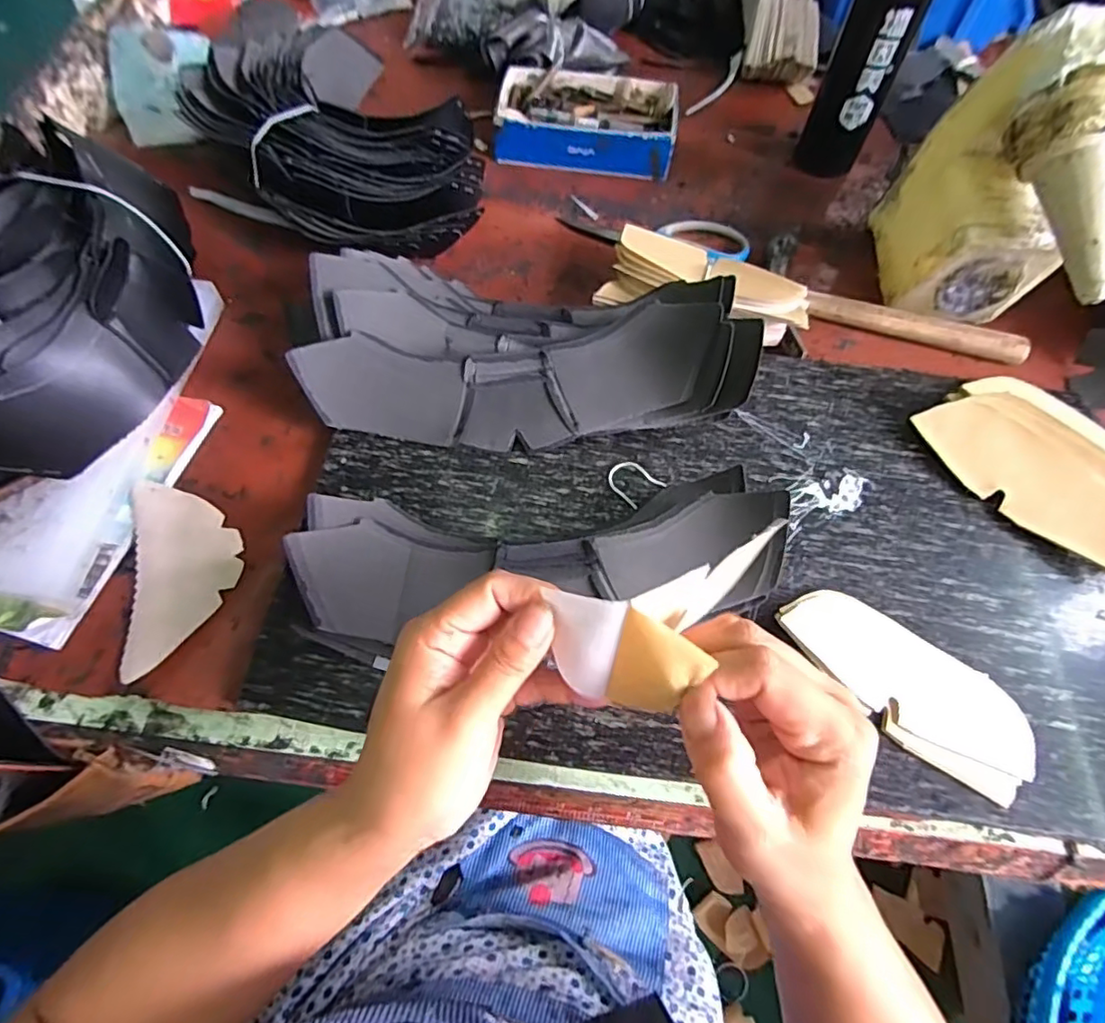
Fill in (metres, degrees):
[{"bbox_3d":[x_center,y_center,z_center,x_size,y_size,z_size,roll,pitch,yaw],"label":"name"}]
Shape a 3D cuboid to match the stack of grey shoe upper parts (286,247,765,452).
[{"bbox_3d":[-0.016,-0.125,0.469,0.333,0.089,0.146,7,64,3],"label":"stack of grey shoe upper parts"}]

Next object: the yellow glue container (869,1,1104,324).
[{"bbox_3d":[0.372,-0.245,0.478,0.101,0.202,0.185,1,64,-1],"label":"yellow glue container"}]

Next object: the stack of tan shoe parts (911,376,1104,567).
[{"bbox_3d":[0.387,-0.039,0.468,0.172,0.037,0.101,42,70,18],"label":"stack of tan shoe parts"}]

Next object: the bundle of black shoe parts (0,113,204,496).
[{"bbox_3d":[-0.396,-0.154,0.437,0.238,0.101,0.233,1,64,-2],"label":"bundle of black shoe parts"}]

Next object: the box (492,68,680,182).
[{"bbox_3d":[0.037,-0.418,0.646,0.189,0.051,0.119,8,64,3],"label":"box"}]

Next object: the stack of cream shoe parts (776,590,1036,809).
[{"bbox_3d":[0.234,0.114,0.400,0.168,0.018,0.070,33,68,14],"label":"stack of cream shoe parts"}]

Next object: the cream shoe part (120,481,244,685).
[{"bbox_3d":[-0.268,0.040,0.432,0.074,0.012,0.146,-12,64,-7],"label":"cream shoe part"}]

